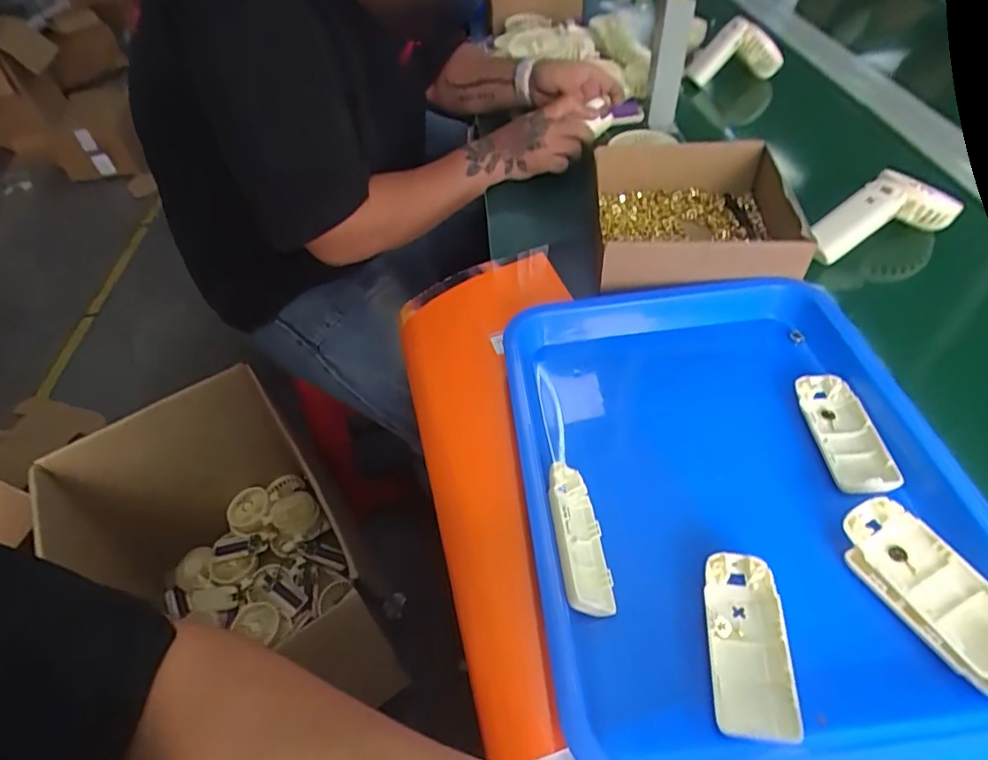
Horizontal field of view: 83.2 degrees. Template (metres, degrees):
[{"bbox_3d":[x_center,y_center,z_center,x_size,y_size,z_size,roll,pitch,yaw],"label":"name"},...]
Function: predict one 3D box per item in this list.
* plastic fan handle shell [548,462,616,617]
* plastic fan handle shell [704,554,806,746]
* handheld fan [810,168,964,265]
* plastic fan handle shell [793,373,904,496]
[{"bbox_3d":[0.058,0.110,0.393,0.018,0.048,0.101,-31,45,28],"label":"plastic fan handle shell"},{"bbox_3d":[0.157,0.163,0.348,0.046,0.013,0.105,5,50,6],"label":"plastic fan handle shell"},{"bbox_3d":[0.421,-0.180,0.607,0.177,0.050,0.072,-23,53,-17],"label":"handheld fan"},{"bbox_3d":[0.277,0.042,0.443,0.053,0.014,0.107,-6,50,-3],"label":"plastic fan handle shell"}]

